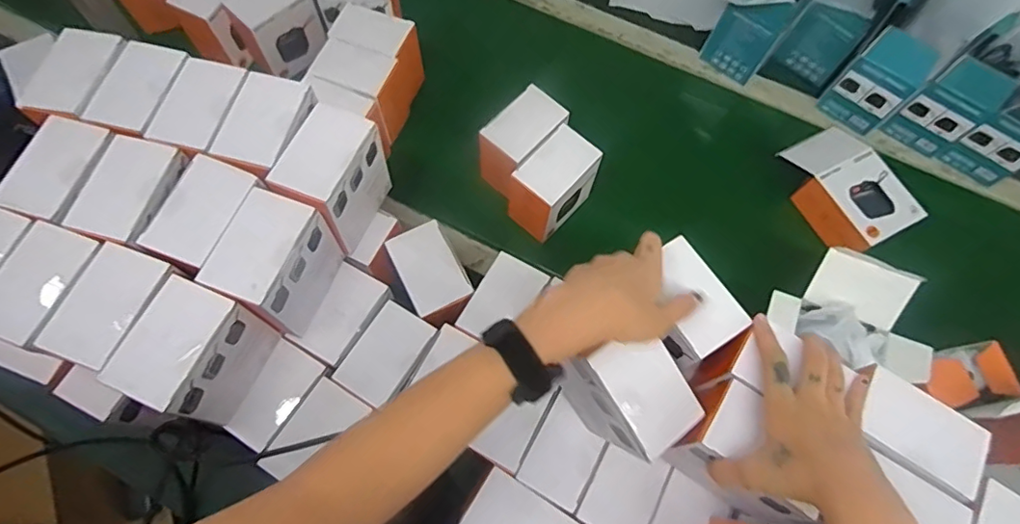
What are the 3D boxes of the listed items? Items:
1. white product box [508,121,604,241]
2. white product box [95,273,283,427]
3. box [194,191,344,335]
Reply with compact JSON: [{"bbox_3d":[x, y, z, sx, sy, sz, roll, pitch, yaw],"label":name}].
[{"bbox_3d":[0.053,-0.095,0.672,0.064,0.094,0.105,41,73,13],"label":"white product box"},{"bbox_3d":[-0.269,0.084,0.478,0.070,0.118,0.098,25,70,8],"label":"white product box"},{"bbox_3d":[-0.217,0.009,0.512,0.066,0.117,0.103,23,70,8],"label":"box"}]

